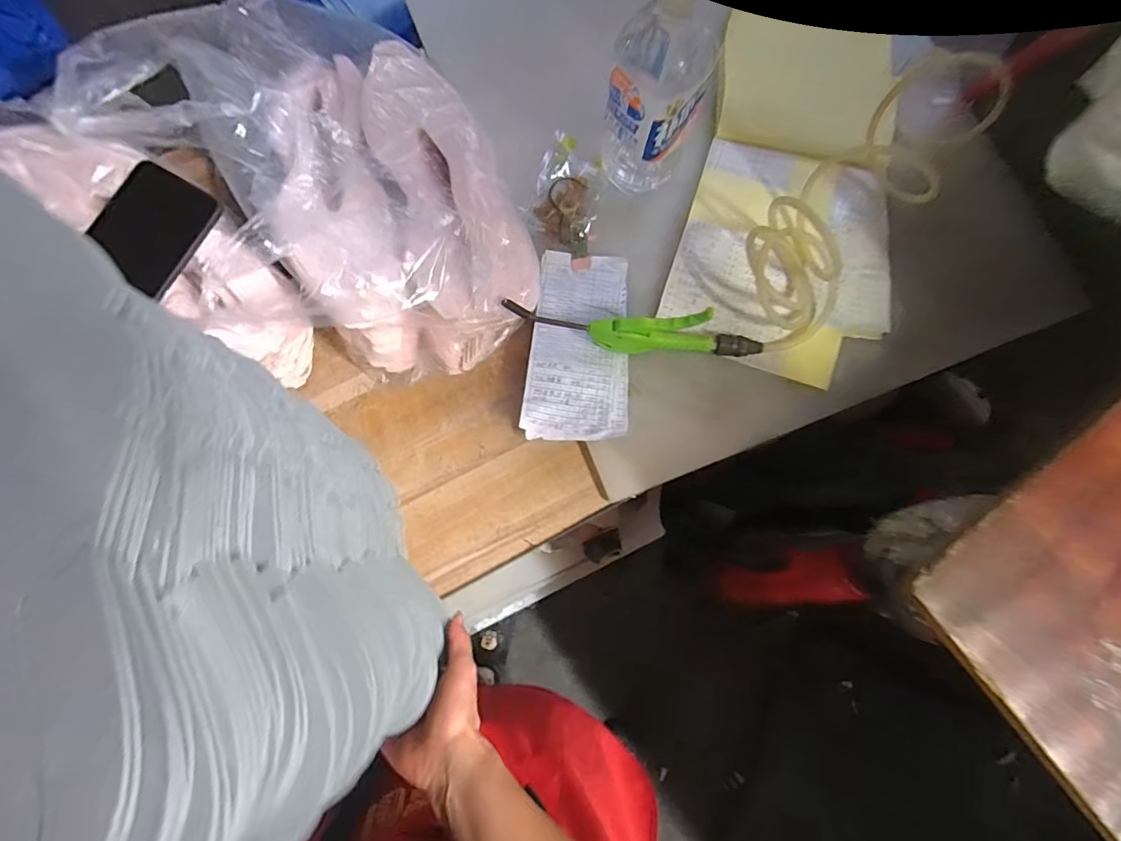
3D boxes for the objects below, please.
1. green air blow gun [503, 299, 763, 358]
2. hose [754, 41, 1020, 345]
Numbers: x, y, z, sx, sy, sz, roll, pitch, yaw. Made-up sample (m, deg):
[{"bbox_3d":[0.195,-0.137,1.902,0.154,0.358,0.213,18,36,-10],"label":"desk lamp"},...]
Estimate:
[{"bbox_3d":[0.078,-0.088,0.511,0.258,0.061,0.030,5,80,0],"label":"green air blow gun"},{"bbox_3d":[0.302,-0.226,0.533,0.114,0.091,0.318,39,81,5],"label":"hose"}]

